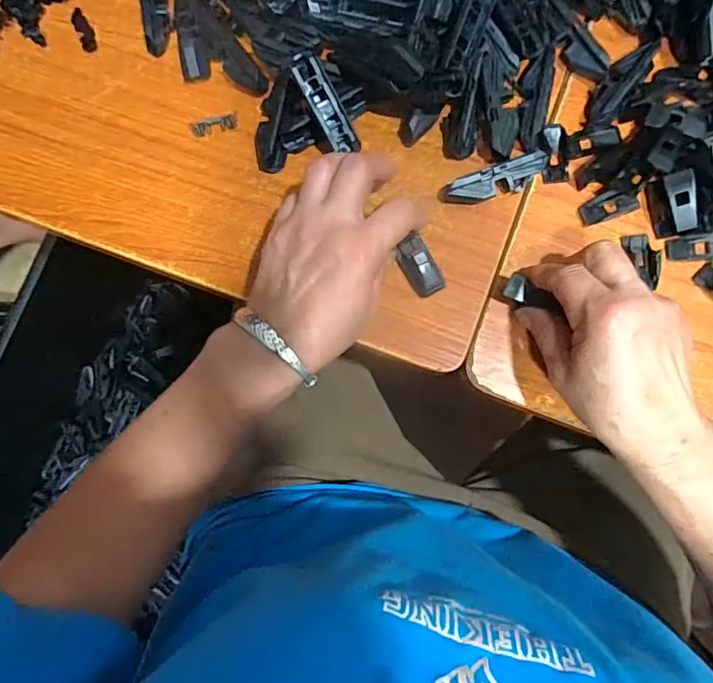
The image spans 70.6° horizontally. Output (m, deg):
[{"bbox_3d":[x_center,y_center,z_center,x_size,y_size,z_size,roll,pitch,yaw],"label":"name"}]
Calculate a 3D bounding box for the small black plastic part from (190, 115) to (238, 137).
[{"bbox_3d":[-0.108,-0.165,0.384,0.035,0.006,0.009,-13,83,0],"label":"small black plastic part"}]

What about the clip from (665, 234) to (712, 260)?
[{"bbox_3d":[0.240,-0.066,0.352,0.042,0.004,0.017,-5,83,1],"label":"clip"}]

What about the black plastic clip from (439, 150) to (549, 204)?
[{"bbox_3d":[0.100,-0.114,0.360,0.074,0.020,0.019,-16,83,0],"label":"black plastic clip"}]

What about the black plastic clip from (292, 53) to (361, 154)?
[{"bbox_3d":[-0.022,-0.170,0.360,0.021,0.013,0.070,-30,110,2],"label":"black plastic clip"}]

